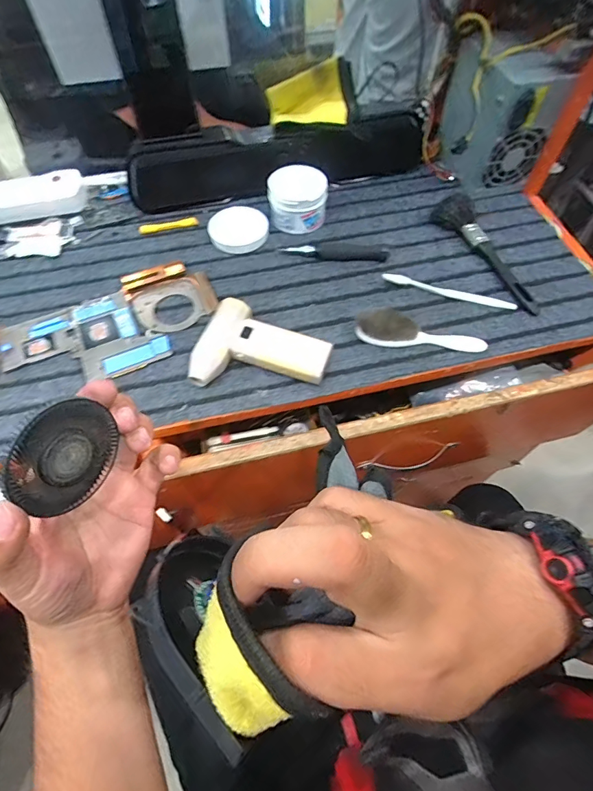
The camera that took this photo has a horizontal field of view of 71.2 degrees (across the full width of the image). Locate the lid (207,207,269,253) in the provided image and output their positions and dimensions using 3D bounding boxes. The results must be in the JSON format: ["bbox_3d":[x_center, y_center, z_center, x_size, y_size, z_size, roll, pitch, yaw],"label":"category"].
[{"bbox_3d":[-0.079,-0.227,0.565,0.078,0.020,0.065,3,60,2],"label":"lid"}]

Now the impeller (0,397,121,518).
[{"bbox_3d":[-0.115,0.030,0.208,0.004,0.059,0.055,9,71,26],"label":"impeller"}]

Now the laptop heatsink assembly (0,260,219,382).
[{"bbox_3d":[-0.263,-0.065,0.482,0.343,0.014,0.133,-22,62,-12],"label":"laptop heatsink assembly"}]

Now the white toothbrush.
[{"bbox_3d":[0.187,-0.128,0.510,0.161,0.017,0.013,14,61,9],"label":"white toothbrush"}]

